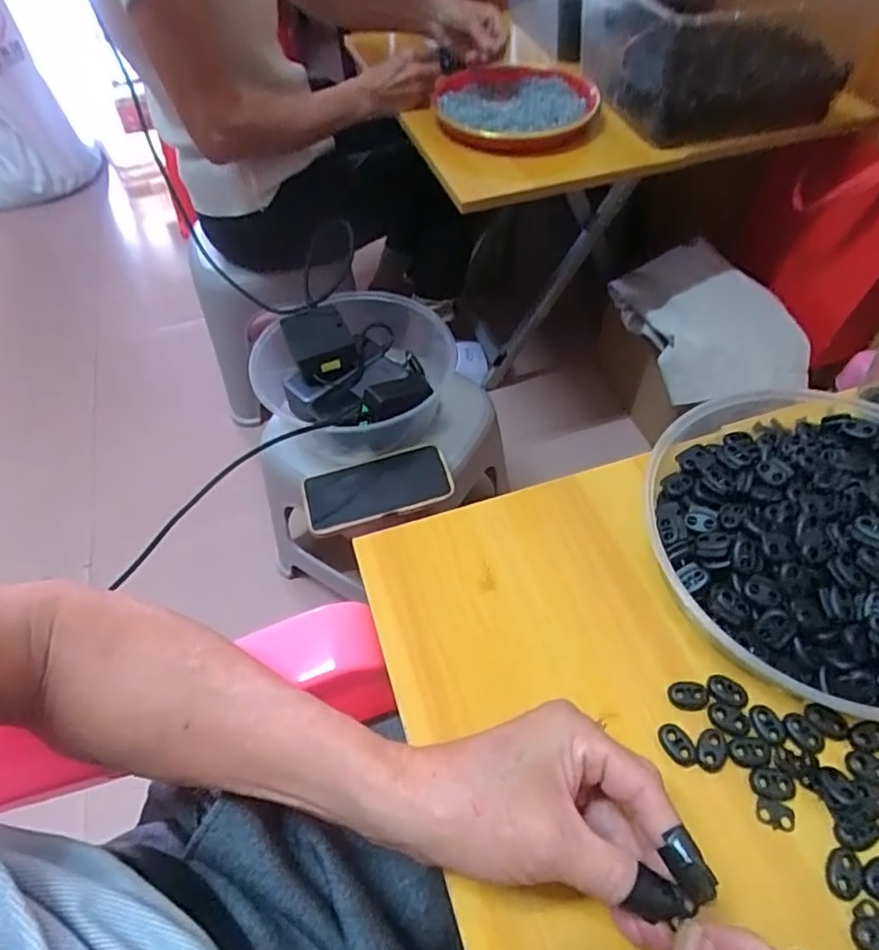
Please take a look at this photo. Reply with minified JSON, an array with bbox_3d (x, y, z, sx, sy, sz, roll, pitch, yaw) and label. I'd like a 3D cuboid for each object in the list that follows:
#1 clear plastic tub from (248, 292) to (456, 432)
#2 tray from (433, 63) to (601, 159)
[{"bbox_3d":[-0.109,-0.122,0.734,0.213,0.106,0.220,-2,53,2],"label":"clear plastic tub"},{"bbox_3d":[0.100,-0.523,0.845,0.207,0.049,0.248,-5,53,0],"label":"tray"}]

